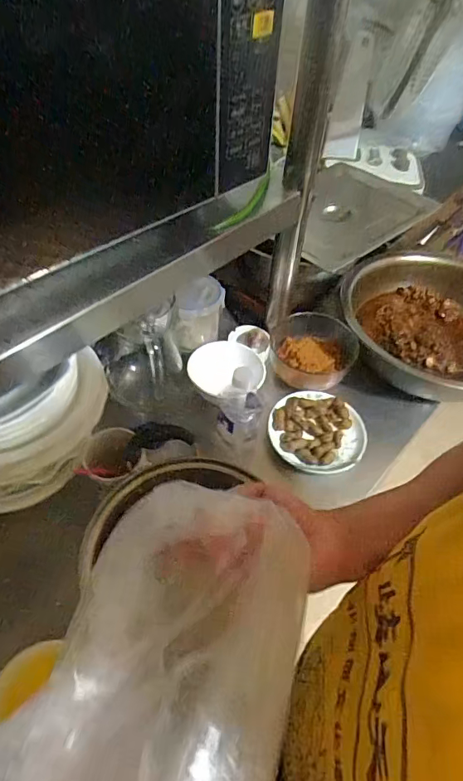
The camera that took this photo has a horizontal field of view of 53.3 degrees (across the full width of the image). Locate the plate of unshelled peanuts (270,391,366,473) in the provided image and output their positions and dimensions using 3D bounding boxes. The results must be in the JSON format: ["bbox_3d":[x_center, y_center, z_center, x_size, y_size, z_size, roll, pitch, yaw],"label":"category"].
[{"bbox_3d":[0.139,0.061,0.741,0.155,0.023,0.143,3,50,-4],"label":"plate of unshelled peanuts"}]

